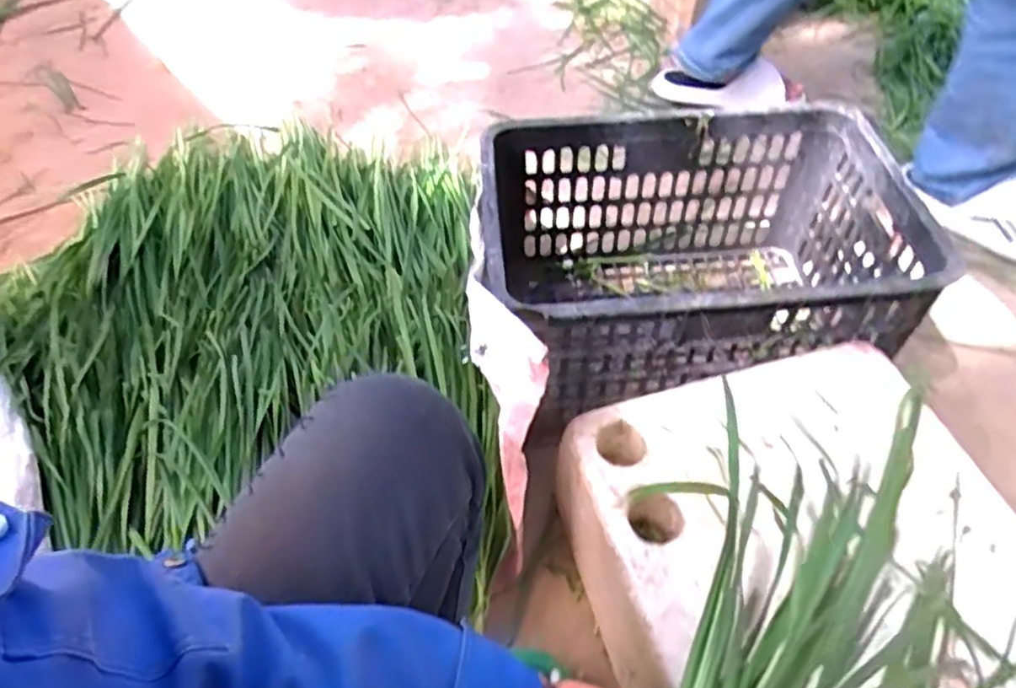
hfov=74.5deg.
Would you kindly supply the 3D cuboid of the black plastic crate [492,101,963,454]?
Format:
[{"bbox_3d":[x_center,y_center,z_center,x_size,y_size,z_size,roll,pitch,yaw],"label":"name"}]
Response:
[{"bbox_3d":[0.221,-0.087,0.867,0.494,0.264,0.356,-6,52,-2],"label":"black plastic crate"}]

